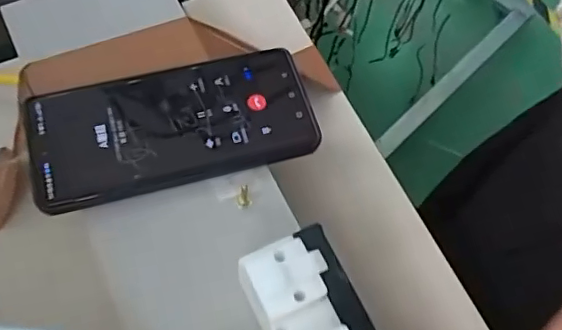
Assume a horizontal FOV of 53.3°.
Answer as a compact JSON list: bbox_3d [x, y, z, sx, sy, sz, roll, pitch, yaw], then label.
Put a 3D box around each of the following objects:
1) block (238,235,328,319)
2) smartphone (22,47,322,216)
[{"bbox_3d":[0.001,0.052,0.264,0.038,0.015,0.032,-20,68,-11],"label":"block"},{"bbox_3d":[-0.064,-0.025,0.336,0.163,0.009,0.076,-15,67,-9],"label":"smartphone"}]

